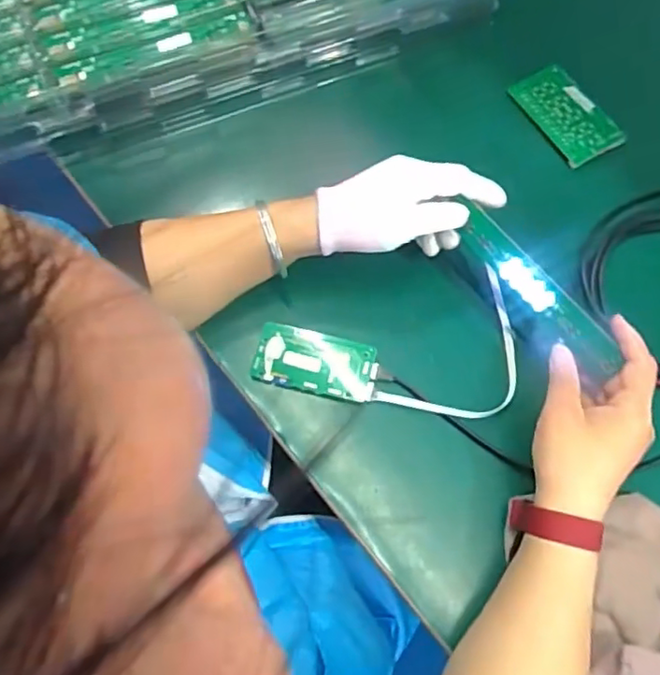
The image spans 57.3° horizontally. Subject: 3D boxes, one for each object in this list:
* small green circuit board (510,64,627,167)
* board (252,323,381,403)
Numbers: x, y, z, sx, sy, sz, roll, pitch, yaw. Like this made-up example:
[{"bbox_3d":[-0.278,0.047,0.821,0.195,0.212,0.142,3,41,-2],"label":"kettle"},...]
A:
[{"bbox_3d":[0.228,-0.216,0.583,0.063,0.010,0.106,-32,73,-11],"label":"small green circuit board"},{"bbox_3d":[-0.011,0.020,0.494,0.098,0.013,0.049,11,71,4],"label":"board"}]

